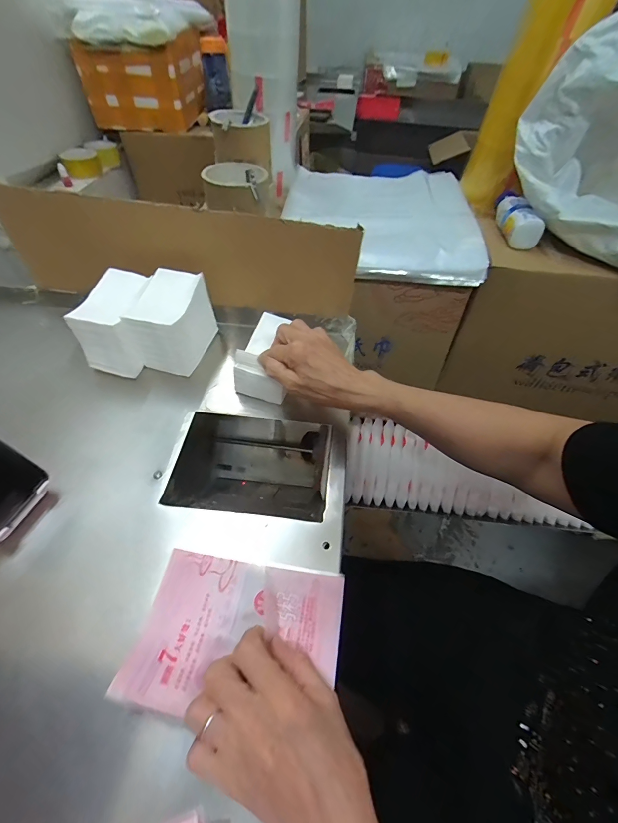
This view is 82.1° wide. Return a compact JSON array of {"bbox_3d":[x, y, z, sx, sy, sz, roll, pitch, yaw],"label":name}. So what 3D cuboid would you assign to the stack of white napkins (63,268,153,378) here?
[{"bbox_3d":[-0.251,-0.119,0.478,0.071,0.090,0.104,12,52,8],"label":"stack of white napkins"}]

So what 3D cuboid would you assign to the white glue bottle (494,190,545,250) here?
[{"bbox_3d":[0.356,-0.334,0.604,0.054,0.049,0.133,8,51,5],"label":"white glue bottle"}]

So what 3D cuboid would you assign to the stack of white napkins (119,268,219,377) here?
[{"bbox_3d":[-0.178,-0.118,0.478,0.081,0.089,0.103,10,52,7],"label":"stack of white napkins"}]

